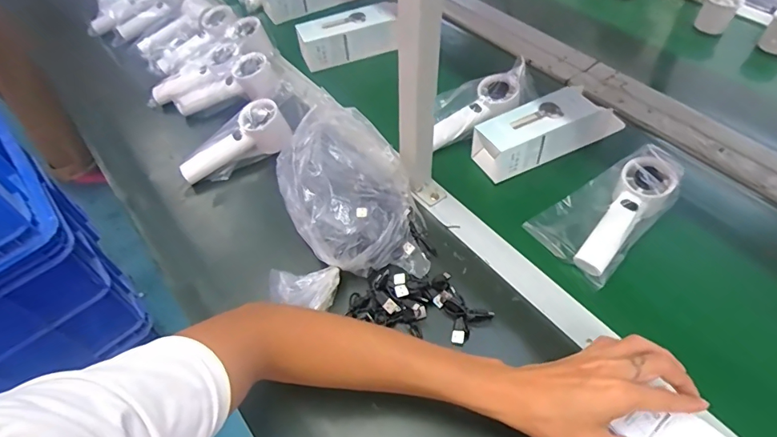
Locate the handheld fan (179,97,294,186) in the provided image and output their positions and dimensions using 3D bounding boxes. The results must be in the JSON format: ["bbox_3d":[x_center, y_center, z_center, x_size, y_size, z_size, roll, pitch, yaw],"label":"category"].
[{"bbox_3d":[-0.216,-0.104,0.651,0.158,0.058,0.050,-32,56,-1],"label":"handheld fan"}]

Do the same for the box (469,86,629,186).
[{"bbox_3d":[0.211,-0.123,0.637,0.207,0.071,0.070,-26,53,-15],"label":"box"}]

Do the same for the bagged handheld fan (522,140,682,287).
[{"bbox_3d":[0.260,-0.019,0.549,0.175,0.057,0.113,-37,59,-22],"label":"bagged handheld fan"}]

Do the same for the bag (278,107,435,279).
[{"bbox_3d":[-0.043,-0.034,0.535,0.161,0.110,0.169,-3,51,2],"label":"bag"}]

